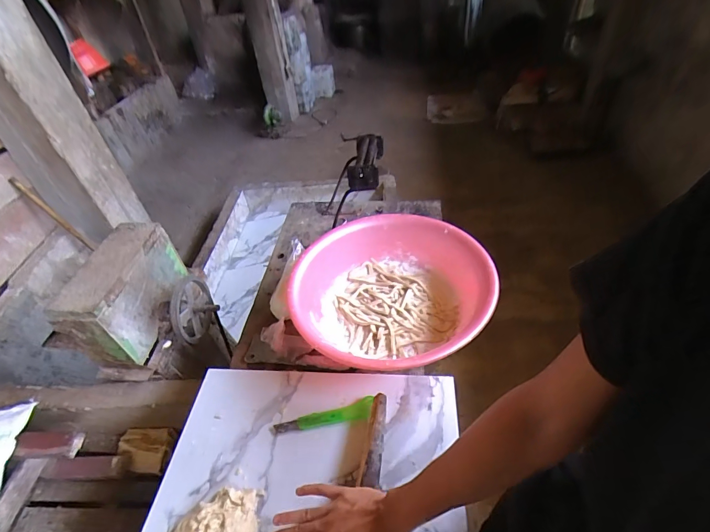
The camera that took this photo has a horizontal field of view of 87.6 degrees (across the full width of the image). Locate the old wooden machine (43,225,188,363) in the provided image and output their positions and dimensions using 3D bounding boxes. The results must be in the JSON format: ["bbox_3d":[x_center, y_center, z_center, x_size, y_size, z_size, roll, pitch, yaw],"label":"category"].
[{"bbox_3d":[-0.657,0.069,1.059,0.152,0.222,0.357,-1,41,7],"label":"old wooden machine"}]

